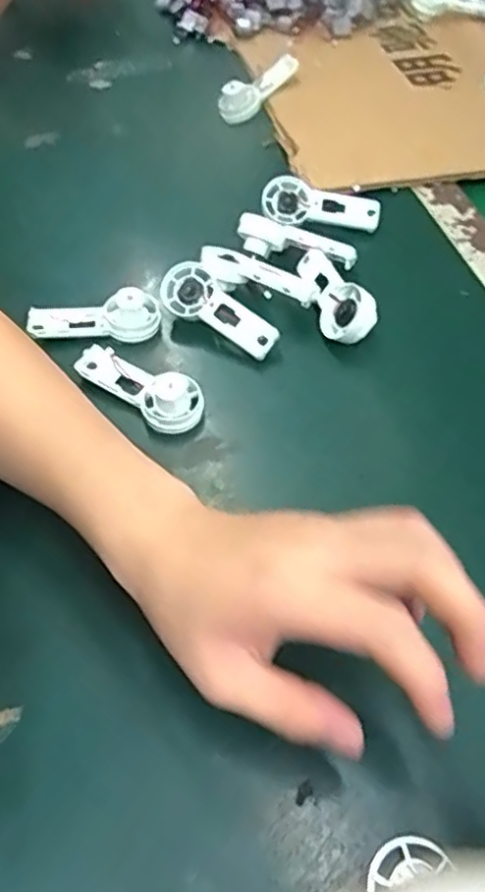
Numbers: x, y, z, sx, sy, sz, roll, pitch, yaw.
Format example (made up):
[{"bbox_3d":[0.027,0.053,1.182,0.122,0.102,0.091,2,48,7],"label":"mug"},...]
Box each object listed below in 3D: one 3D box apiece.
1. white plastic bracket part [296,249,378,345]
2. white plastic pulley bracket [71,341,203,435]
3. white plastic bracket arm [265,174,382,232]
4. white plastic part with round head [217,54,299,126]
[{"bbox_3d":[0.068,-0.112,0.486,0.034,0.028,0.088,-11,54,-7],"label":"white plastic bracket part"},{"bbox_3d":[-0.073,-0.041,0.441,0.096,0.024,0.036,23,57,17],"label":"white plastic pulley bracket"},{"bbox_3d":[0.064,-0.194,0.548,0.093,0.013,0.036,12,94,-2],"label":"white plastic bracket arm"},{"bbox_3d":[0.014,-0.363,0.669,0.094,0.036,0.030,-41,62,-10],"label":"white plastic part with round head"}]

